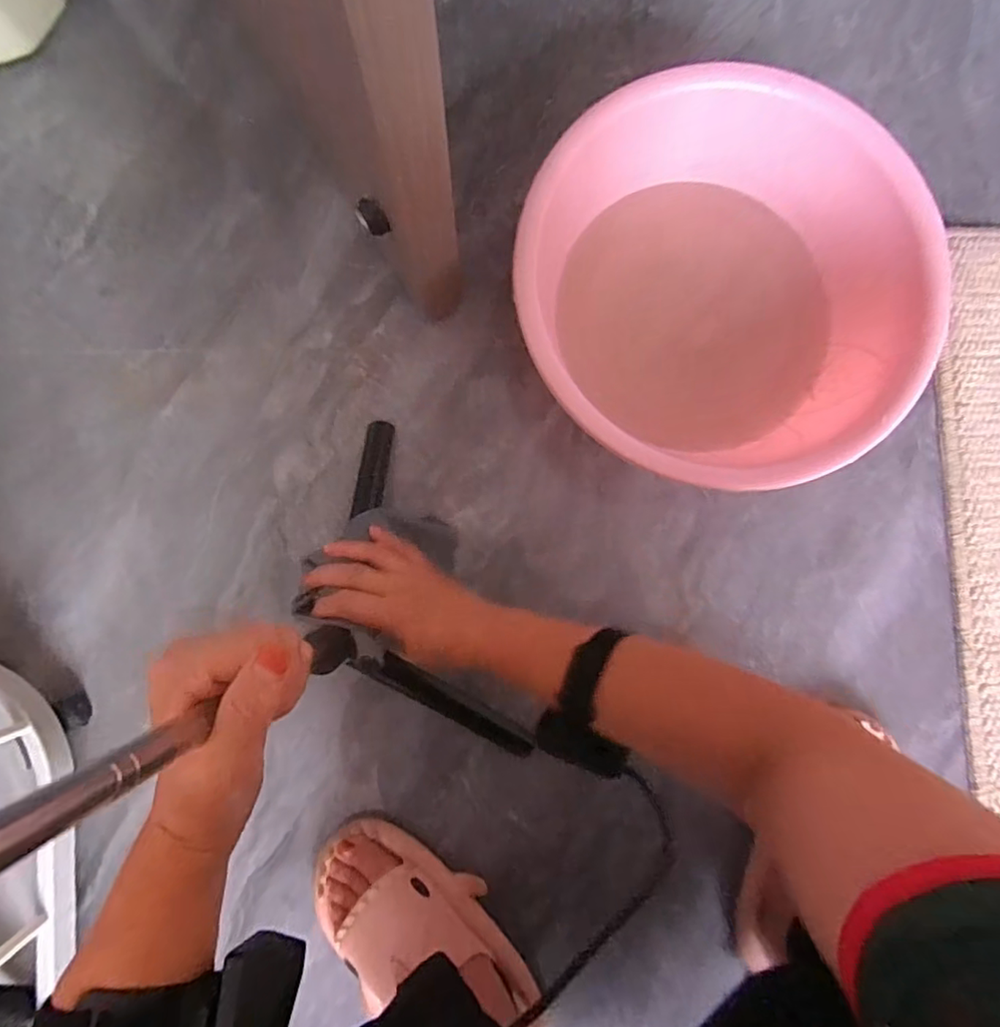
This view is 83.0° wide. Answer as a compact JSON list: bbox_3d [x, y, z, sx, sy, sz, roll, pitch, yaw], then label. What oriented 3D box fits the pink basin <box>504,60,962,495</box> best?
[{"bbox_3d":[0.196,-0.201,0.530,0.353,0.128,0.336,0,84,-2],"label":"pink basin"}]

